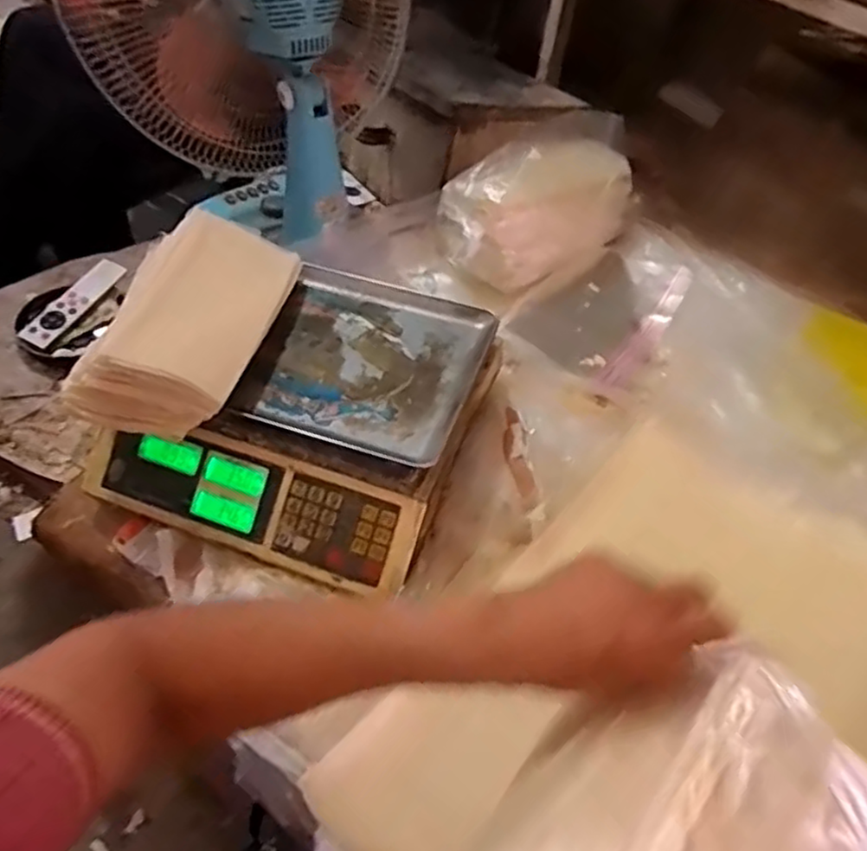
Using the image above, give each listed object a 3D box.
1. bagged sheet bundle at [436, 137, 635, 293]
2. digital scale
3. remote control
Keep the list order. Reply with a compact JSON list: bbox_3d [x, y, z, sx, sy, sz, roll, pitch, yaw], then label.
[{"bbox_3d":[0.146,-0.309,0.964,0.274,0.120,0.162,-30,58,-28],"label":"bagged sheet bundle"},{"bbox_3d":[-0.126,-0.026,0.713,0.326,0.094,0.321,19,50,10],"label":"digital scale"},{"bbox_3d":[-0.443,-0.152,0.856,0.037,0.010,0.149,36,57,-8],"label":"remote control"}]

